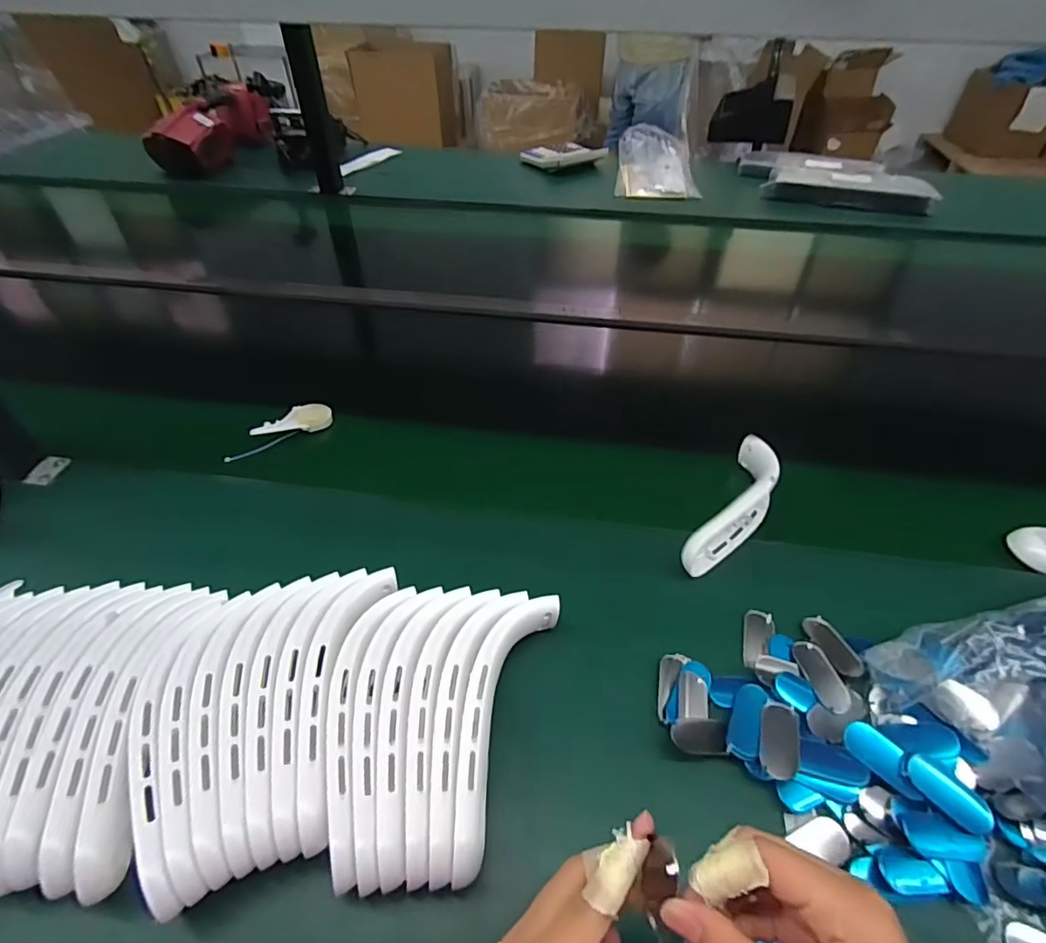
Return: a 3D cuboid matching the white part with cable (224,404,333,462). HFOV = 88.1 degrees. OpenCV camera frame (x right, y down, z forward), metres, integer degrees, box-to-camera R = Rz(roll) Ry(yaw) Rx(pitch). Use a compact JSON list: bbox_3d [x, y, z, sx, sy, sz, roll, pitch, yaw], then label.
[{"bbox_3d":[-0.297,-0.053,0.655,0.131,0.033,0.044,-26,51,-22],"label":"white part with cable"}]

